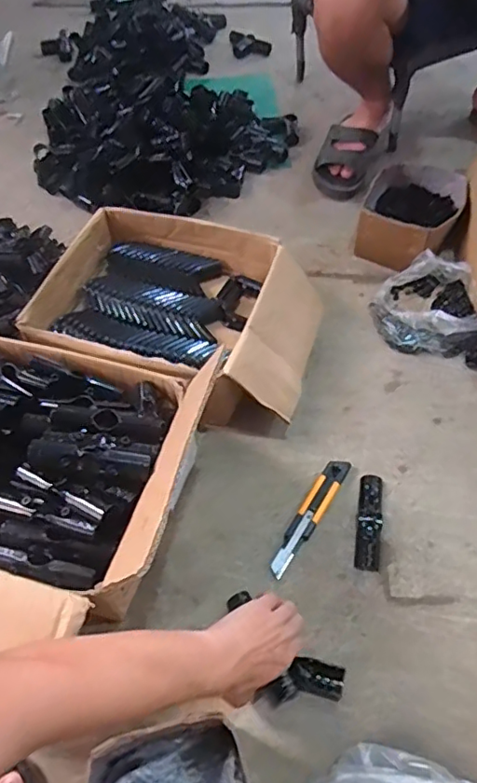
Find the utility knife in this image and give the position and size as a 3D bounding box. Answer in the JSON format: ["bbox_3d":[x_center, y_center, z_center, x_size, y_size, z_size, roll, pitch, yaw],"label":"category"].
[{"bbox_3d":[0.095,0.166,0.765,0.034,0.012,0.184,29,61,20],"label":"utility knife"}]

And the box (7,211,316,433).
[{"bbox_3d":[-0.084,-0.118,0.904,0.404,0.131,0.317,15,57,13],"label":"box"}]

